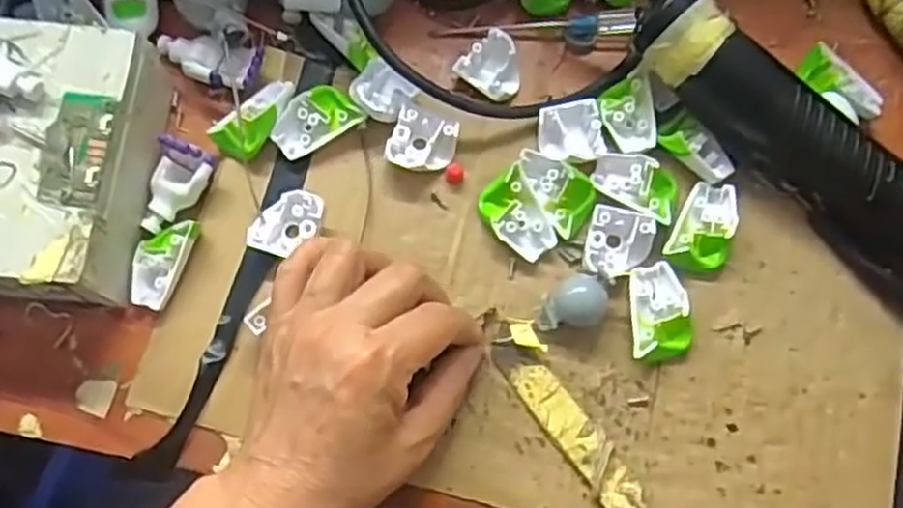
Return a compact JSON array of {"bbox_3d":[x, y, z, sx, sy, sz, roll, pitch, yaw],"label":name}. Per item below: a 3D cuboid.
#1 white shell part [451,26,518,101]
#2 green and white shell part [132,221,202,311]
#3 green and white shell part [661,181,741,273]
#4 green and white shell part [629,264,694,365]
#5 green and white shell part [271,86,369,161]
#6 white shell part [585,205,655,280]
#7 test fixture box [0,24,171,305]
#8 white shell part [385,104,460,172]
[{"bbox_3d":[0.022,-0.096,0.393,0.030,0.016,0.030,38,75,10],"label":"white shell part"},{"bbox_3d":[-0.139,0.003,0.360,0.023,0.015,0.043,17,73,4],"label":"green and white shell part"},{"bbox_3d":[0.123,-0.013,0.367,0.028,0.013,0.044,24,74,6],"label":"green and white shell part"},{"bbox_3d":[0.099,0.027,0.357,0.027,0.015,0.045,3,73,-1],"label":"green and white shell part"},{"bbox_3d":[-0.068,-0.065,0.379,0.042,0.014,0.026,-40,78,-12],"label":"green and white shell part"},{"bbox_3d":[0.081,-0.005,0.364,0.031,0.012,0.031,11,73,2],"label":"white shell part"},{"bbox_3d":[-0.192,-0.041,0.352,0.095,0.050,0.121,5,73,0],"label":"test fixture box"},{"bbox_3d":[-0.014,-0.054,0.377,0.031,0.016,0.029,19,73,4],"label":"white shell part"}]

